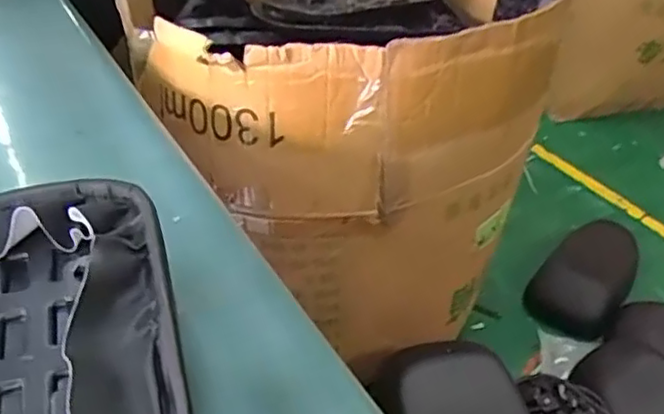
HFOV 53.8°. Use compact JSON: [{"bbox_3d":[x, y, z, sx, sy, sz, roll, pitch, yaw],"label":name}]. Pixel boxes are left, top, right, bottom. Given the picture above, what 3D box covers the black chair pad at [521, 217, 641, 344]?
[{"bbox_3d":[0.628,0.160,1.595,0.192,0.060,0.447,27,44,29],"label":"black chair pad"}]

